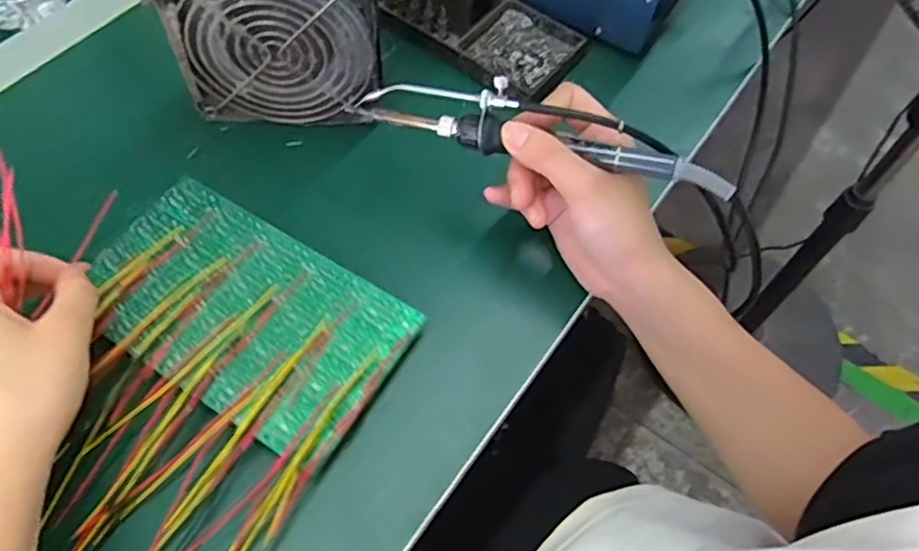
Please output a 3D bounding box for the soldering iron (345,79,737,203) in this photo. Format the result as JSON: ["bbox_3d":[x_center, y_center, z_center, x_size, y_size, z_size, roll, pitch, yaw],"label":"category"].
[{"bbox_3d":[0.041,-0.080,0.357,0.209,0.026,0.027,15,60,11],"label":"soldering iron"}]

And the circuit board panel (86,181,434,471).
[{"bbox_3d":[-0.119,0.019,0.366,0.173,0.008,0.102,30,63,13],"label":"circuit board panel"}]

